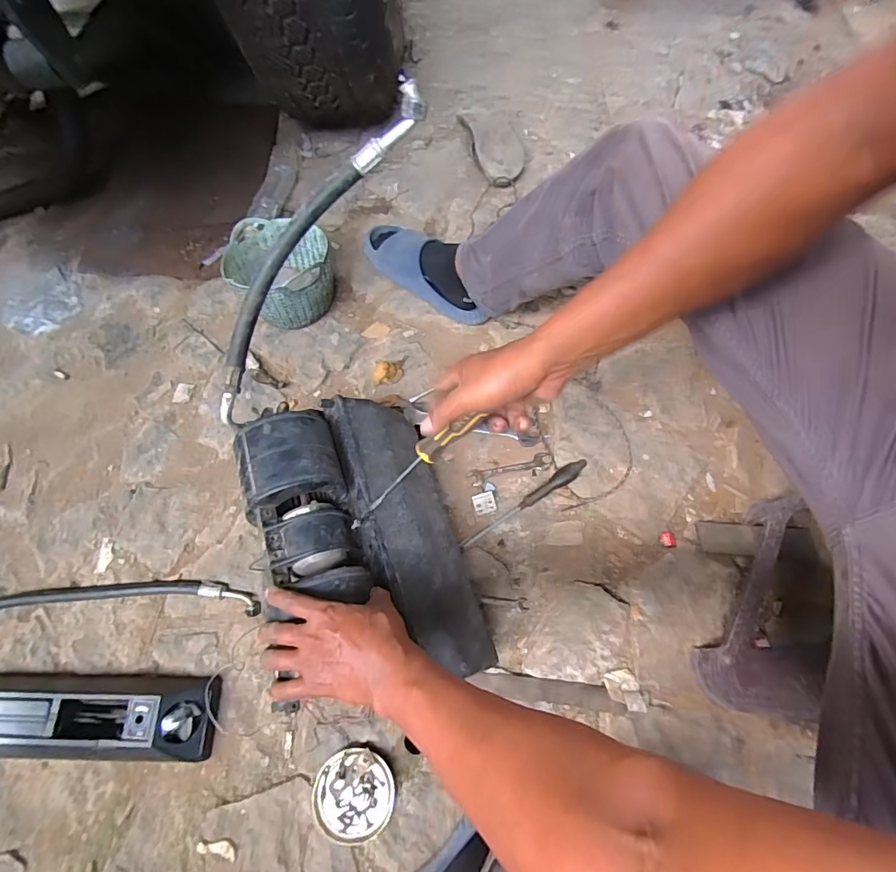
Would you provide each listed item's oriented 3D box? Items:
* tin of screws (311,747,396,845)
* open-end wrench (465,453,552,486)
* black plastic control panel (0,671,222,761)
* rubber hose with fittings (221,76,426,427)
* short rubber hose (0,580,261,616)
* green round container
[{"bbox_3d":[-0.126,0.478,0.632,0.105,0.021,0.101,-1,68,2],"label":"tin of screws"},{"bbox_3d":[0.108,0.058,0.821,0.140,0.006,0.031,-13,68,-3],"label":"open-end wrench"},{"bbox_3d":[-0.524,0.396,0.665,0.383,0.062,0.106,1,68,2],"label":"black plastic control panel"},{"bbox_3d":[-0.179,-0.213,0.572,0.074,0.030,0.449,42,103,16],"label":"rubber hose with fittings"},{"bbox_3d":[-0.545,0.261,0.741,0.496,0.024,0.059,-3,68,1],"label":"short rubber hose"},{"bbox_3d":[-0.308,-0.314,0.909,0.173,0.136,0.184,-1,68,2],"label":"green round container"}]

